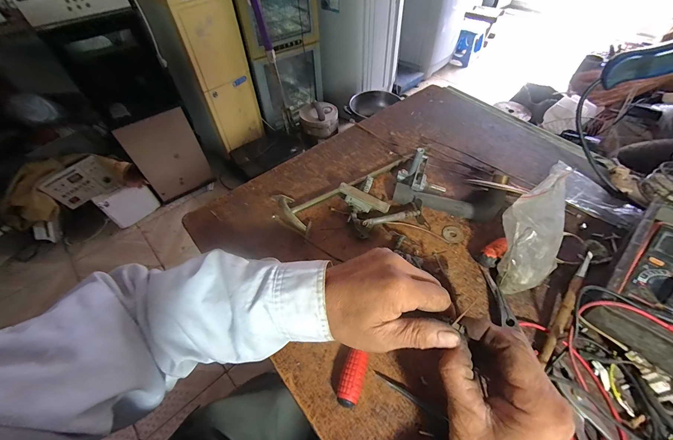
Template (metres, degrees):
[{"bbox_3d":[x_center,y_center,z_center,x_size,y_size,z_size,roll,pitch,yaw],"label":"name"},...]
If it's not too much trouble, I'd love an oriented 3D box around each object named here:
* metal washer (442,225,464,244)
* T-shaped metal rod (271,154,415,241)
[{"bbox_3d":[0.167,0.020,0.407,0.029,0.004,0.029,-1,52,1],"label":"metal washer"},{"bbox_3d":[0.016,-0.068,0.454,0.240,0.019,0.085,-36,59,-23],"label":"T-shaped metal rod"}]

